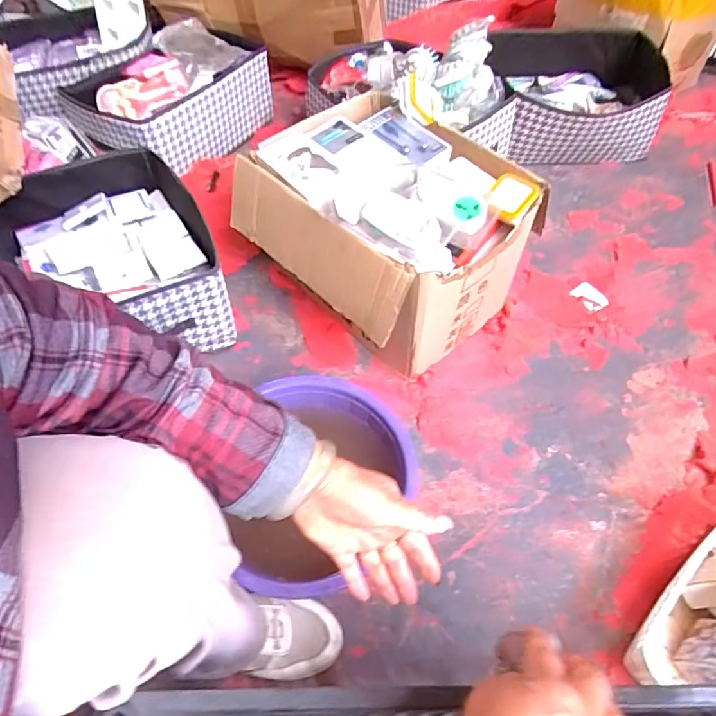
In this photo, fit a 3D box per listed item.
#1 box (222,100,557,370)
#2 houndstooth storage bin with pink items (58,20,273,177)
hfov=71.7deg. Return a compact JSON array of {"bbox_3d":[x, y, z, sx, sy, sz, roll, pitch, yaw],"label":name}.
[{"bbox_3d":[0.041,-0.202,0.846,0.335,0.298,0.387,-38,62,-24],"label":"box"},{"bbox_3d":[-0.489,-0.629,1.219,0.373,0.170,0.412,30,59,20],"label":"houndstooth storage bin with pink items"}]

